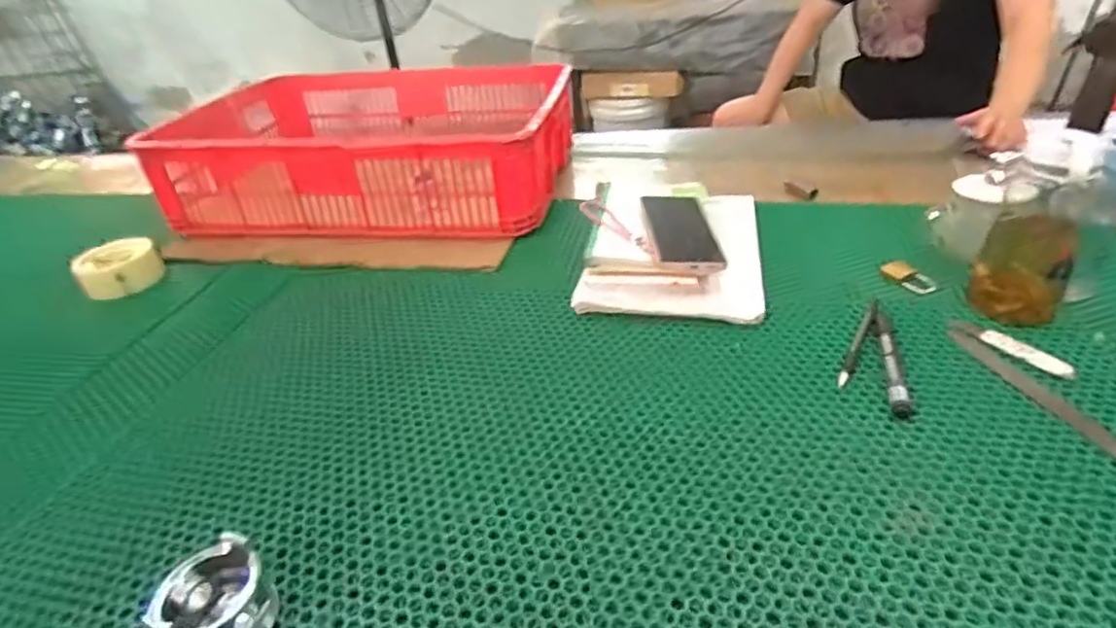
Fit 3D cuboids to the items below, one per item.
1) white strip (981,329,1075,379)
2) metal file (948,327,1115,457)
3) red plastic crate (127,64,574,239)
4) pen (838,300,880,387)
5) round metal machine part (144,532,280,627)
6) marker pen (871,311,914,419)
[{"bbox_3d":[0.439,0.037,0.566,0.015,0.010,0.078,-25,39,-26],"label":"white strip"},{"bbox_3d":[0.421,0.077,0.506,0.022,0.005,0.240,-10,33,-8],"label":"metal file"},{"bbox_3d":[-0.287,-0.288,1.034,0.595,0.171,0.466,0,33,8],"label":"red plastic crate"},{"bbox_3d":[0.302,0.023,0.600,0.011,0.018,0.145,18,41,30],"label":"pen"},{"bbox_3d":[-0.223,0.190,0.394,0.063,0.051,0.066,-3,33,2],"label":"round metal machine part"},{"bbox_3d":[0.309,0.043,0.559,0.019,0.016,0.135,5,34,15],"label":"marker pen"}]

